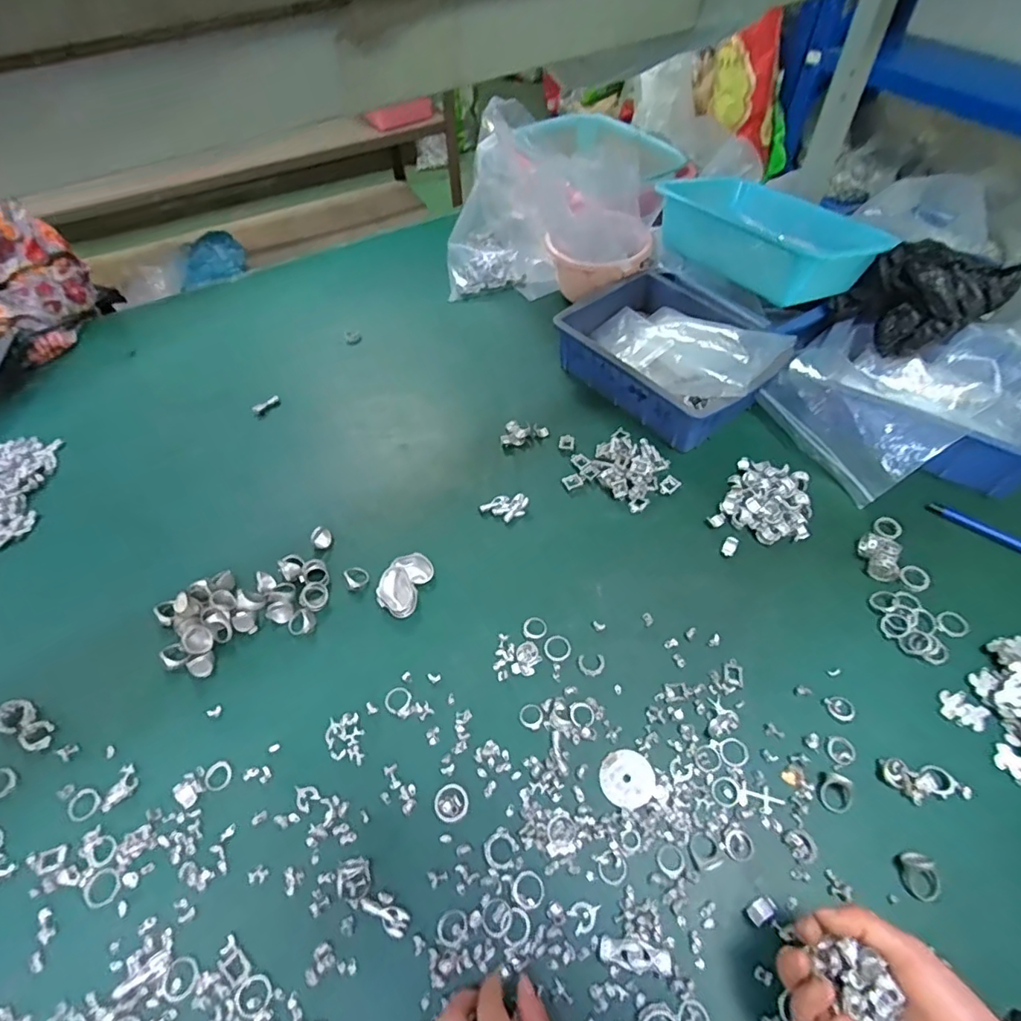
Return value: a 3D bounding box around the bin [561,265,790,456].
[{"bbox_3d":[0.197,-0.206,0.711,0.185,0.092,0.262,-36,61,-23],"label":"bin"}]

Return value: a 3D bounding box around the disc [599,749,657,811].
[{"bbox_3d":[0.094,0.215,0.448,0.042,0.004,0.042,0,53,1],"label":"disc"}]

